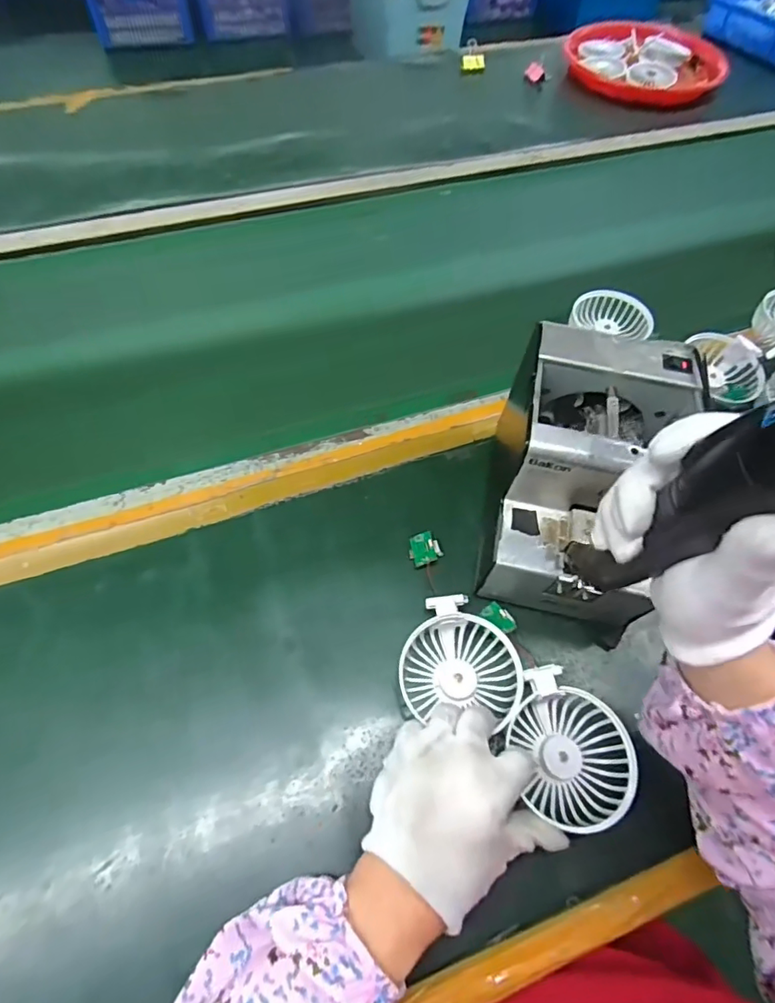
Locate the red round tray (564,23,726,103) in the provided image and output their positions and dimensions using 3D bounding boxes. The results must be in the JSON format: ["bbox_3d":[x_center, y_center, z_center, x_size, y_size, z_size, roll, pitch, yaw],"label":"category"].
[{"bbox_3d":[0.440,-0.759,0.890,0.255,0.054,0.255,1,60,-2],"label":"red round tray"}]

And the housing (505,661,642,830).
[{"bbox_3d":[0.131,0.175,0.370,0.075,0.037,0.100,-3,56,-3],"label":"housing"}]

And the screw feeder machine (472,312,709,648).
[{"bbox_3d":[0.153,-0.016,0.403,0.128,0.146,0.170,13,59,8],"label":"screw feeder machine"}]

